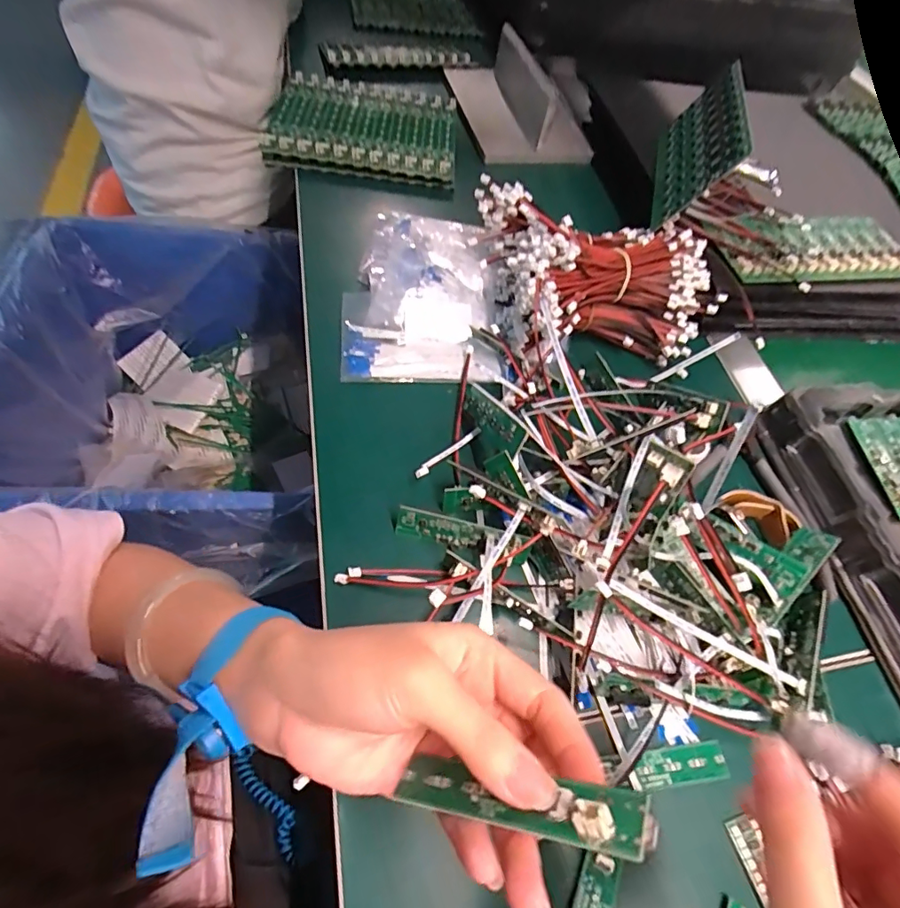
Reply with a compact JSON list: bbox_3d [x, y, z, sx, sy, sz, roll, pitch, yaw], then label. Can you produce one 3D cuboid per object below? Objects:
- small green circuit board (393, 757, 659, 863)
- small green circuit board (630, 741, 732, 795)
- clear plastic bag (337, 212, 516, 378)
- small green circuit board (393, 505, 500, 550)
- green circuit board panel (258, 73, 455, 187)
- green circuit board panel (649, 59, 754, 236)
[{"bbox_3d":[0.019,0.106,0.151,0.083,0.008,0.015,-15,55,33],"label":"small green circuit board"},{"bbox_3d":[0.121,0.166,0.261,0.053,0.004,0.017,-3,59,-11],"label":"small green circuit board"},{"bbox_3d":[-0.023,-0.133,0.398,0.123,0.026,0.157,-2,62,-5],"label":"clear plastic bag"},{"bbox_3d":[-0.003,0.048,0.305,0.060,0.019,0.004,15,23,0],"label":"small green circuit board"},{"bbox_3d":[-0.090,-0.366,0.539,0.185,0.028,0.176,3,58,-7],"label":"green circuit board panel"},{"bbox_3d":[0.217,-0.273,0.433,0.007,0.082,0.187,34,54,-23],"label":"green circuit board panel"}]

